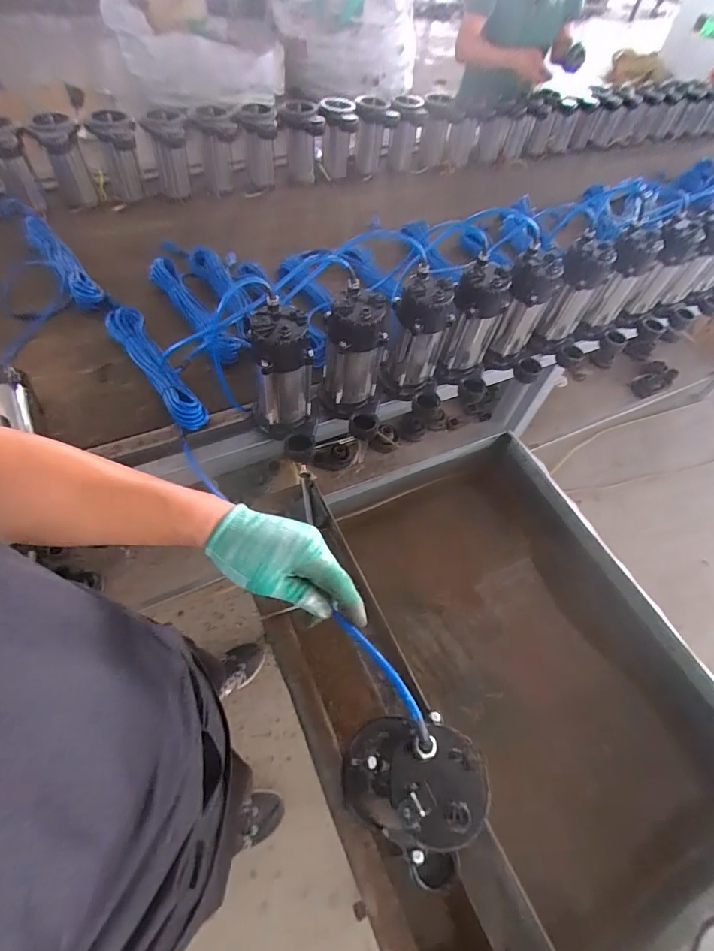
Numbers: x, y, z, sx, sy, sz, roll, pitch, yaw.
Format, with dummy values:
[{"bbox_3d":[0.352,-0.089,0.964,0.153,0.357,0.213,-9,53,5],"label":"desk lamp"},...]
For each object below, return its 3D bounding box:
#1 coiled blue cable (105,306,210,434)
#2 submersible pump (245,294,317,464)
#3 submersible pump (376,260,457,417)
[{"bbox_3d":[-0.403,-0.218,0.852,0.071,0.060,0.342,-29,64,-23],"label":"coiled blue cable"},{"bbox_3d":[-0.120,-0.154,0.743,0.141,0.251,0.102,41,61,20],"label":"submersible pump"},{"bbox_3d":[0.114,-0.238,0.810,0.124,0.233,0.108,10,56,1],"label":"submersible pump"}]

